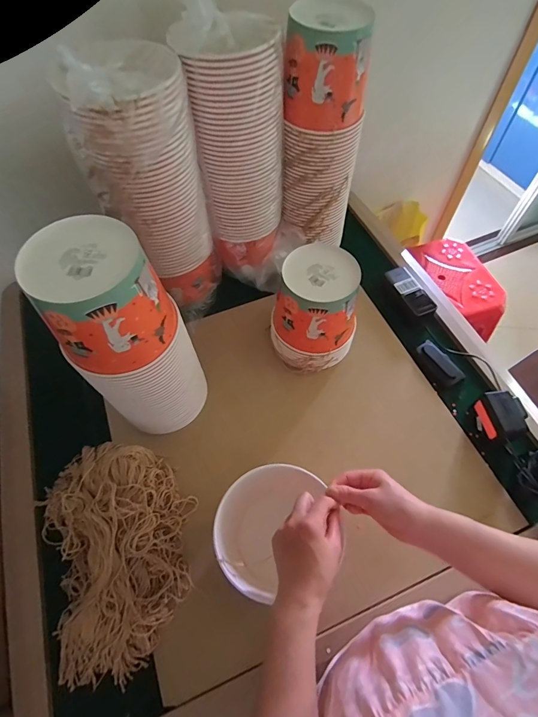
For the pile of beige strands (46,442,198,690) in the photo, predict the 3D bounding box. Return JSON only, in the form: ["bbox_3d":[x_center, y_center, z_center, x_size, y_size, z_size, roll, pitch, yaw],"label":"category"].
[{"bbox_3d":[-0.225,0.279,0.551,0.204,0.078,0.309,-18,61,-10],"label":"pile of beige strands"}]

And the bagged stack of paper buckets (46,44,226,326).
[{"bbox_3d":[-0.190,-0.264,0.622,0.168,0.415,0.183,-12,60,-7],"label":"bagged stack of paper buckets"}]

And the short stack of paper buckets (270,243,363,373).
[{"bbox_3d":[0.087,-0.087,0.672,0.147,0.190,0.138,13,60,9],"label":"short stack of paper buckets"}]

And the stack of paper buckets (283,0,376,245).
[{"bbox_3d":[0.104,-0.414,0.703,0.140,0.372,0.132,11,60,7],"label":"stack of paper buckets"}]

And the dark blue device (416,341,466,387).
[{"bbox_3d":[0.337,0.007,0.718,0.040,0.019,0.096,-26,62,-14],"label":"dark blue device"}]

